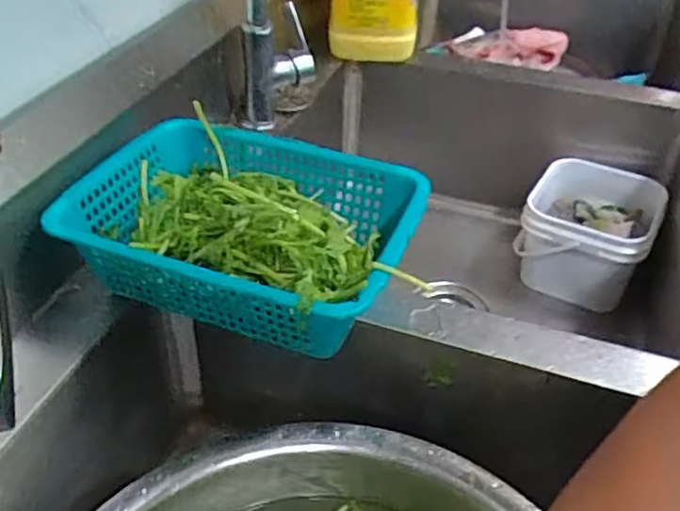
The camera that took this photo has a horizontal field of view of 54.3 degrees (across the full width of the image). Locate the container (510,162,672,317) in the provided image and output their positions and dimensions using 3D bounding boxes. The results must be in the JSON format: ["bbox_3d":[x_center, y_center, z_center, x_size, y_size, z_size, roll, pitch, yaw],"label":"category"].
[{"bbox_3d":[0.372,-0.027,1.001,0.174,0.154,0.179,21,43,23],"label":"container"}]

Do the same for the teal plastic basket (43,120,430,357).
[{"bbox_3d":[-0.081,-0.025,0.597,0.287,0.081,0.208,15,41,16],"label":"teal plastic basket"}]

